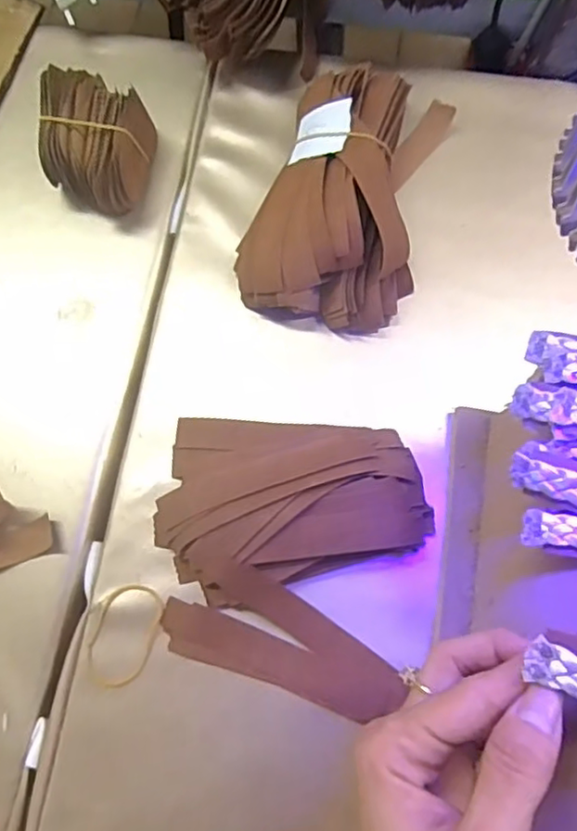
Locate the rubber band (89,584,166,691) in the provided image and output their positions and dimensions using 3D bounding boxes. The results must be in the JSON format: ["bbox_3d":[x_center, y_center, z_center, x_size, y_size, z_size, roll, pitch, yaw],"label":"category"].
[{"bbox_3d":[-0.087,0.115,0.324,0.034,0.004,0.052,14,75,5],"label":"rubber band"}]

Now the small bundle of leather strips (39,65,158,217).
[{"bbox_3d":[-0.121,-0.171,0.388,0.057,0.050,0.074,11,75,4],"label":"small bundle of leather strips"}]

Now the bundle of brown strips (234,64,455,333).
[{"bbox_3d":[0.033,-0.136,0.373,0.097,0.046,0.161,13,75,5],"label":"bundle of brown strips"}]

